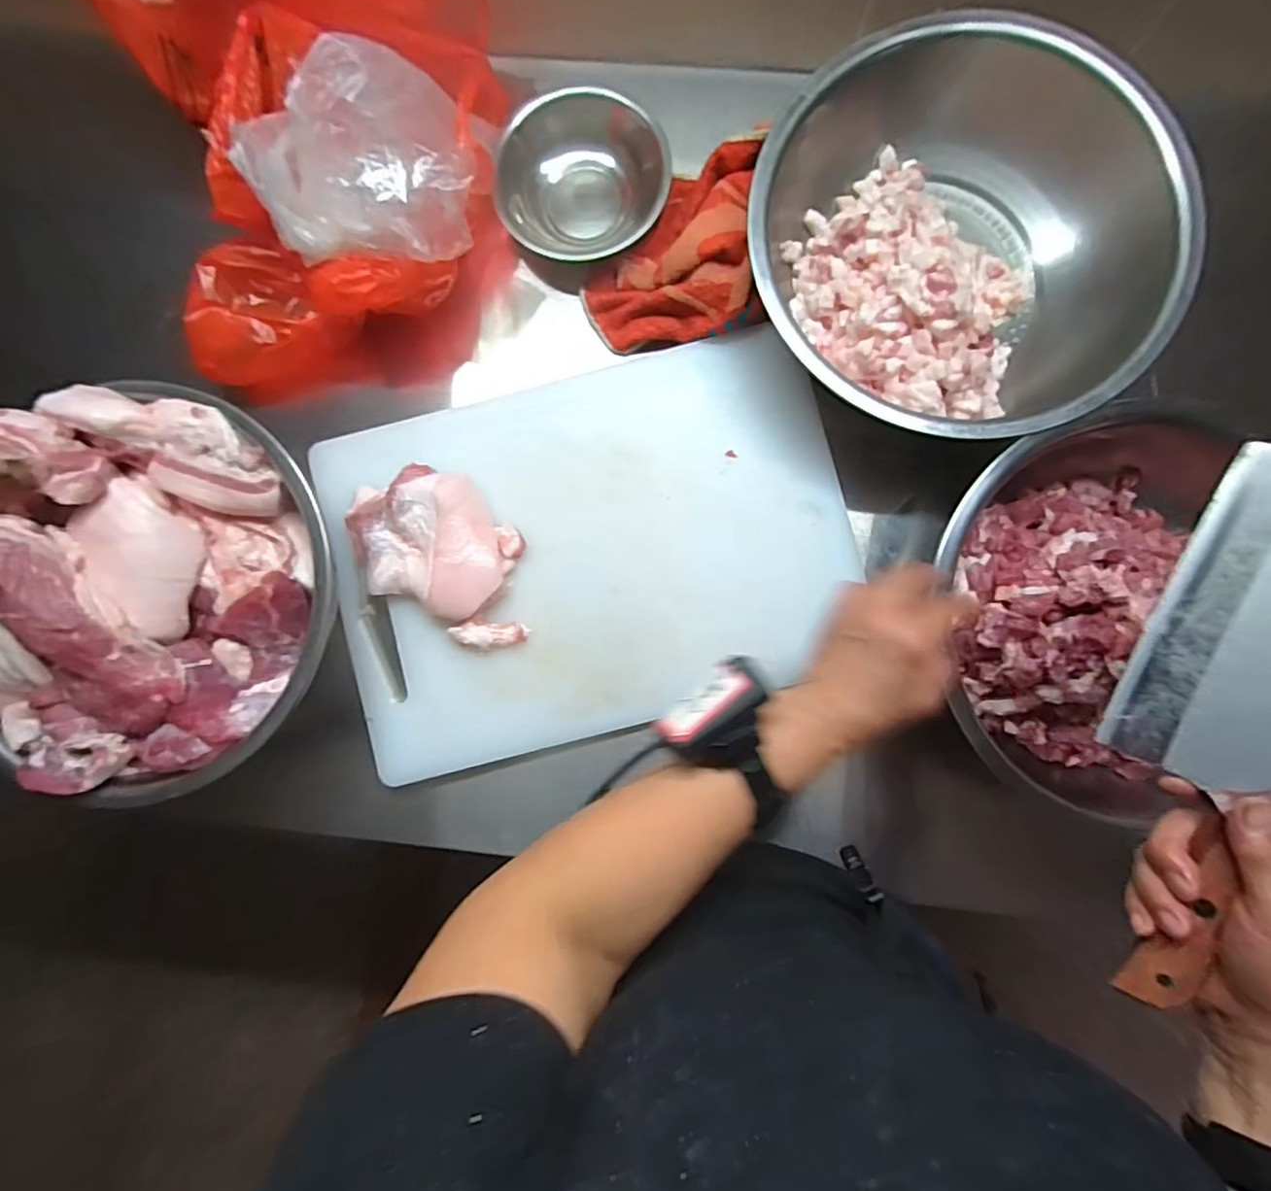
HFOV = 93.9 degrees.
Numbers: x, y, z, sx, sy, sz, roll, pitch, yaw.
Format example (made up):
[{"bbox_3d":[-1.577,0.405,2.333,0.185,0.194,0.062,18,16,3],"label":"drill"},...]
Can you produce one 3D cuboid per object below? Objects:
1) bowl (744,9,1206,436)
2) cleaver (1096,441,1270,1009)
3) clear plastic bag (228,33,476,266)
[{"bbox_3d":[0.269,-0.293,0.514,0.340,0.109,0.315,0,87,2],"label":"bowl"},{"bbox_3d":[0.310,0.069,0.319,0.083,0.013,0.292,26,100,38],"label":"cleaver"},{"bbox_3d":[-0.218,-0.348,0.474,0.160,0.080,0.131,-17,87,1],"label":"clear plastic bag"}]

